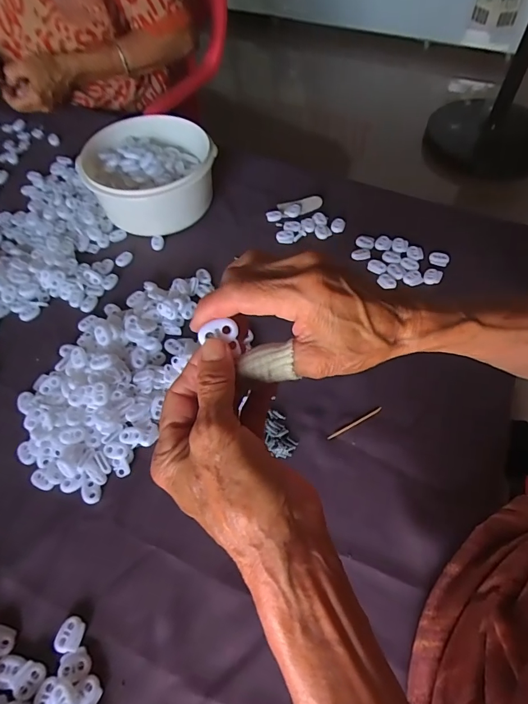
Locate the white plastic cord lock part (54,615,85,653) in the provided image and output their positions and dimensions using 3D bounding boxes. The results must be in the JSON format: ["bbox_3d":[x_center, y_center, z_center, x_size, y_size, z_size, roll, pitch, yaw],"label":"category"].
[{"bbox_3d":[-0.141,0.207,0.306,0.018,0.005,0.022,11,58,8],"label":"white plastic cord lock part"}]

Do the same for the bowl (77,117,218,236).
[{"bbox_3d":[-0.143,-0.225,0.540,0.158,0.082,0.154,0,57,1],"label":"bowl"}]

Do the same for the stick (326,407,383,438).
[{"bbox_3d":[0.087,0.067,0.397,0.061,0.004,0.004,-25,60,-14],"label":"stick"}]

